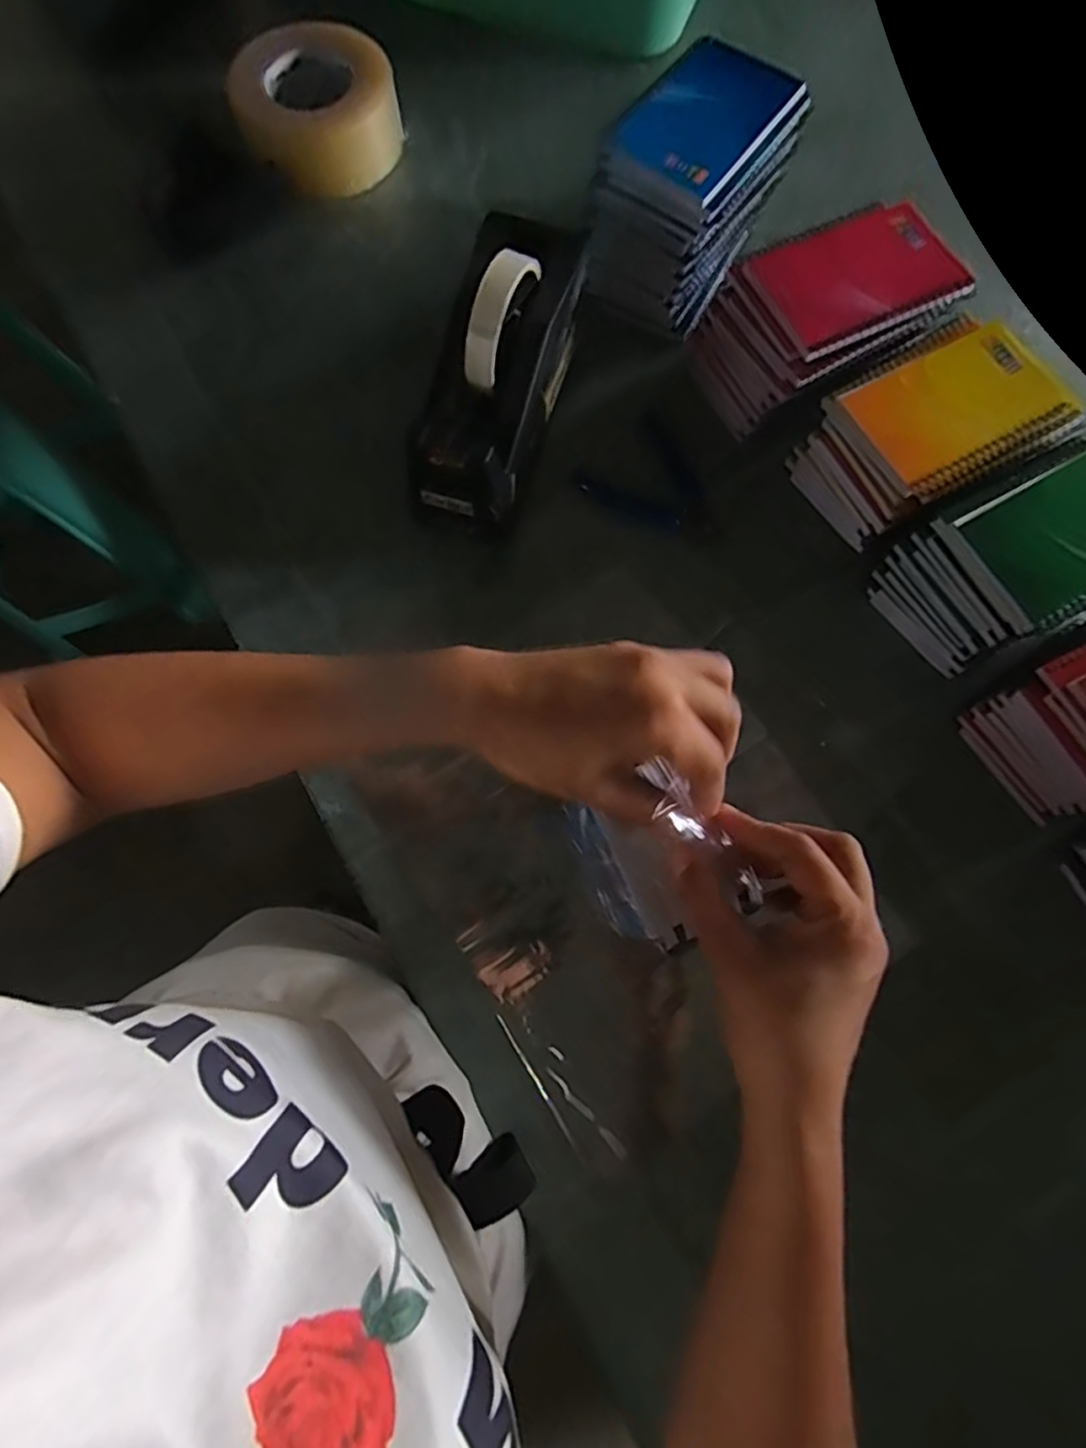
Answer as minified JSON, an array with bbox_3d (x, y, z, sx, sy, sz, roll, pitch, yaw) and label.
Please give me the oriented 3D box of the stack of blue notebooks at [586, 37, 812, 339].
[{"bbox_3d":[0.110,-0.402,0.474,0.101,0.100,0.141,30,78,5],"label":"stack of blue notebooks"}]

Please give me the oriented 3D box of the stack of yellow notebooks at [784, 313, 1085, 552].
[{"bbox_3d":[0.270,-0.203,0.448,0.146,0.084,0.104,-29,80,-8],"label":"stack of yellow notebooks"}]

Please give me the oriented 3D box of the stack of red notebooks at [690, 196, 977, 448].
[{"bbox_3d":[0.201,-0.286,0.459,0.154,0.096,0.104,-27,79,-7],"label":"stack of red notebooks"}]

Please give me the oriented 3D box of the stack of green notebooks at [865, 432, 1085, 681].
[{"bbox_3d":[0.319,-0.111,0.426,0.144,0.089,0.098,-30,80,-8],"label":"stack of green notebooks"}]

